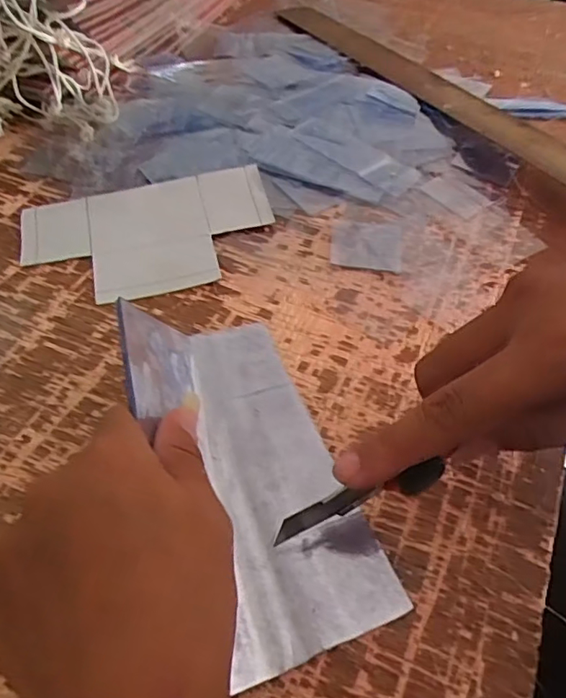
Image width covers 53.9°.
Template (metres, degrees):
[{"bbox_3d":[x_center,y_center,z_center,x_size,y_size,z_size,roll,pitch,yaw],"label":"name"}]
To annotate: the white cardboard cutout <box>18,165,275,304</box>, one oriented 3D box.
[{"bbox_3d":[-0.090,-0.078,0.374,0.165,0.015,0.101,-11,53,-10],"label":"white cardboard cutout"}]

